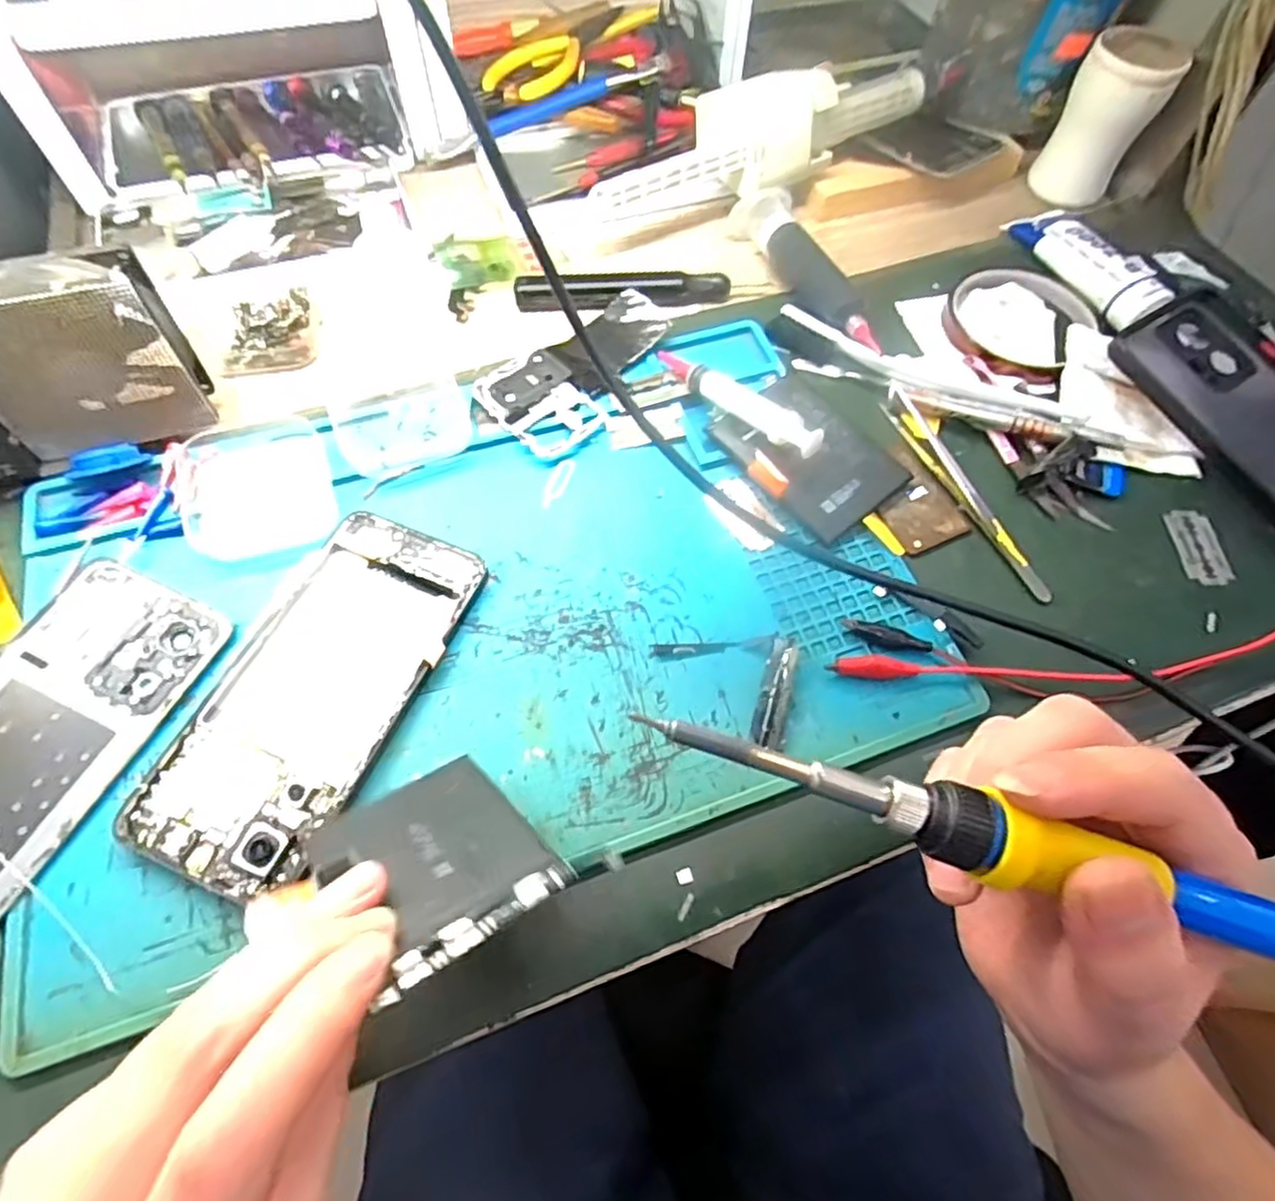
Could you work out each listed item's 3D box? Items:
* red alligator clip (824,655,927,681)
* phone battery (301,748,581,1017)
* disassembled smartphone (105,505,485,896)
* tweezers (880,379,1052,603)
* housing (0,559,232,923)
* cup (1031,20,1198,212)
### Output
[{"bbox_3d":[0.102,0.028,0.298,0.038,0.011,0.010,7,63,0],"label":"red alligator clip"},{"bbox_3d":[-0.069,0.084,0.230,0.061,0.006,0.082,-24,29,-29],"label":"phone battery"},{"bbox_3d":[-0.130,0.035,0.285,0.075,0.008,0.157,20,64,7],"label":"disassembled smartphone"},{"bbox_3d":[0.164,-0.057,0.345,0.014,0.012,0.129,-19,66,-12],"label":"tweezers"},{"bbox_3d":[-0.236,0.061,0.266,0.070,0.008,0.161,23,64,8],"label":"housing"},{"bbox_3d":[0.299,-0.310,0.447,0.055,0.078,0.054,1,63,-3],"label":"cup"}]

